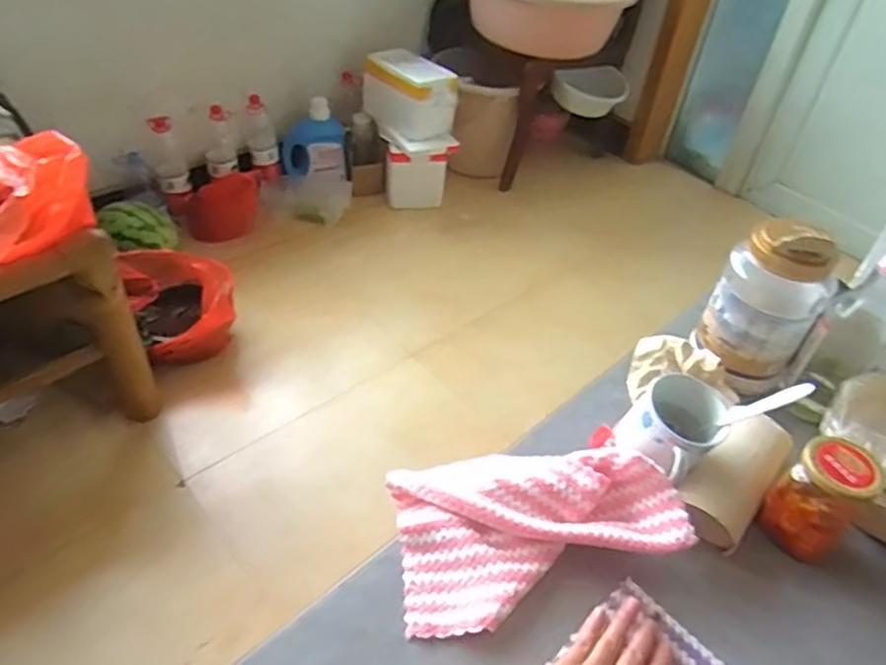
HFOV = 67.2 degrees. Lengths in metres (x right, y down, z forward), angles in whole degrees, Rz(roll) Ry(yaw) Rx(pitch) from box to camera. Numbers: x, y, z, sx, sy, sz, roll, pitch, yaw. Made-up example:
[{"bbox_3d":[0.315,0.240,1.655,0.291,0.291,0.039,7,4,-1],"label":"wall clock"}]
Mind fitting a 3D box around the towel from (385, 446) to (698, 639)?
[{"bbox_3d":[0.082,0.161,0.588,0.238,0.059,0.153,-4,44,-10],"label":"towel"}]

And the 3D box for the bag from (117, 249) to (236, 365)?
[{"bbox_3d":[-0.589,-0.055,1.465,0.192,0.239,0.204,-32,55,-33],"label":"bag"}]

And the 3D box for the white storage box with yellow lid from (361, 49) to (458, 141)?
[{"bbox_3d":[-0.099,-0.671,1.855,0.144,0.174,0.264,-30,54,-32],"label":"white storage box with yellow lid"}]

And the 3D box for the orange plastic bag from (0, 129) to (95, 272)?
[{"bbox_3d":[-0.679,-0.228,1.086,0.189,0.124,0.250,-10,46,-16],"label":"orange plastic bag"}]

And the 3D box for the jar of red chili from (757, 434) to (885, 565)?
[{"bbox_3d":[0.338,0.146,0.599,0.063,0.096,0.066,35,51,27],"label":"jar of red chili"}]

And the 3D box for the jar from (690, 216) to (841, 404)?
[{"bbox_3d":[0.342,-0.030,0.711,0.103,0.175,0.087,30,48,23],"label":"jar"}]

